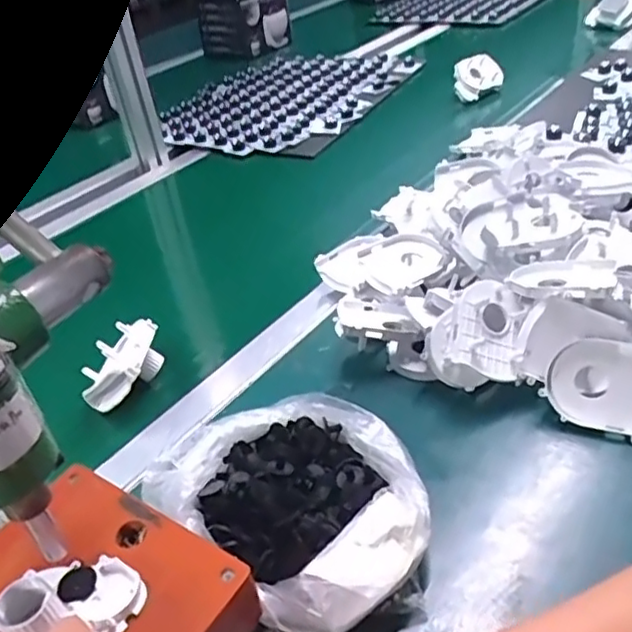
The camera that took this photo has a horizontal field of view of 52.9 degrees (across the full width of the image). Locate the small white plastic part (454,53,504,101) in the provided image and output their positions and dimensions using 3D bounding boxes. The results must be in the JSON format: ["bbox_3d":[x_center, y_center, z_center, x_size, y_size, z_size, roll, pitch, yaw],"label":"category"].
[{"bbox_3d":[0.268,-0.390,1.049,0.077,0.073,0.047,6,39,14],"label":"small white plastic part"}]

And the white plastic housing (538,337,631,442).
[{"bbox_3d":[0.217,0.051,0.477,0.080,0.068,0.024,8,7,22],"label":"white plastic housing"}]

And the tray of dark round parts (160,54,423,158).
[{"bbox_3d":[-0.053,-0.386,1.150,0.353,0.045,0.440,11,40,25],"label":"tray of dark round parts"}]

